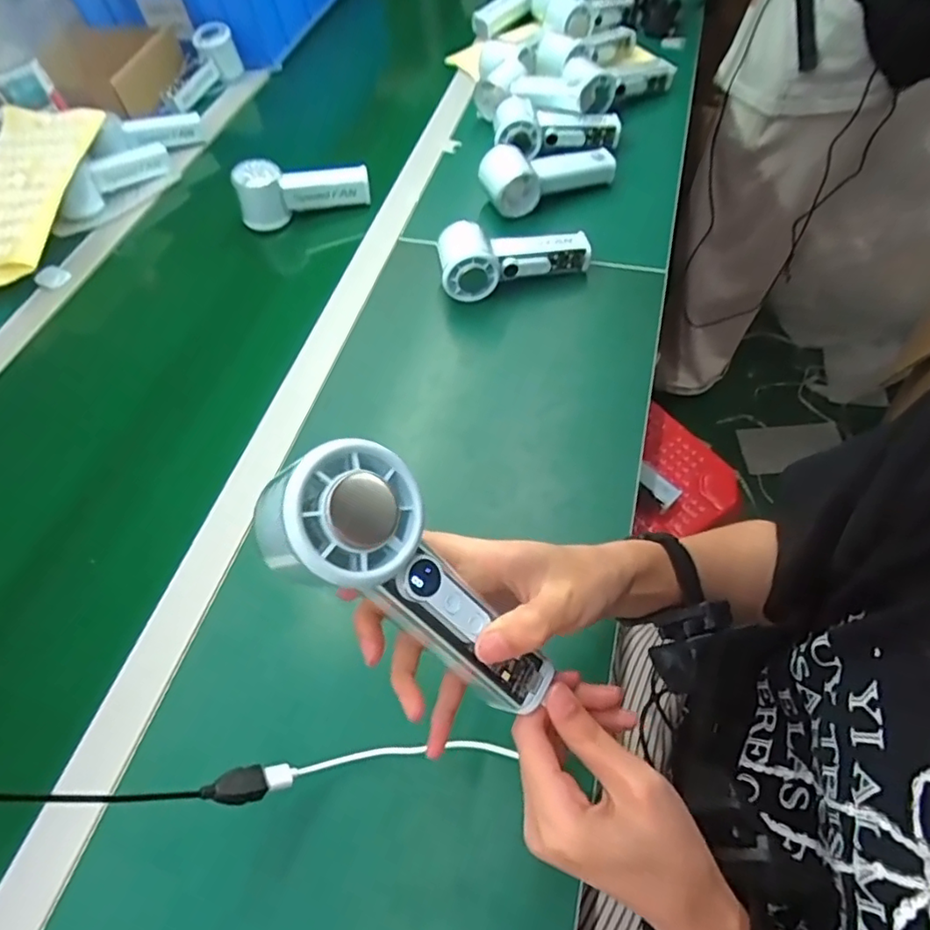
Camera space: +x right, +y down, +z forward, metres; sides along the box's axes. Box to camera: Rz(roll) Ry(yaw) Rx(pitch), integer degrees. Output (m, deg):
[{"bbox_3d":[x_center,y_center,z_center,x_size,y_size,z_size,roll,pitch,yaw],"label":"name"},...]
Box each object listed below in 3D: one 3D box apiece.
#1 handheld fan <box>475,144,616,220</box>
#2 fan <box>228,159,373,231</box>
[{"bbox_3d":[0.098,-0.337,0.662,0.158,0.064,0.046,-21,58,-8],"label":"handheld fan"},{"bbox_3d":[-0.190,-0.324,0.692,0.149,0.055,0.047,-2,58,4],"label":"fan"}]

